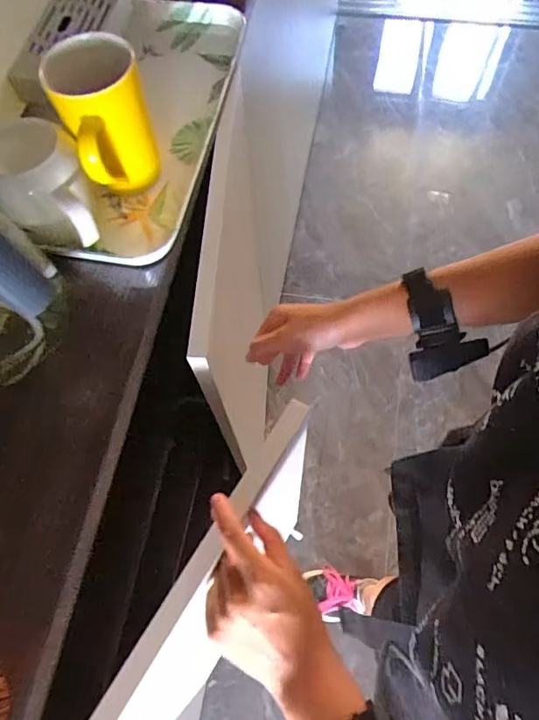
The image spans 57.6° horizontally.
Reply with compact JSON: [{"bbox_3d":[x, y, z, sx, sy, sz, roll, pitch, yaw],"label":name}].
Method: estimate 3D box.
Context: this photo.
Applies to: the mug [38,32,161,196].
[{"bbox_3d":[-0.146,-0.214,0.450,0.077,0.113,0.120,-20,66,-7],"label":"mug"}]

